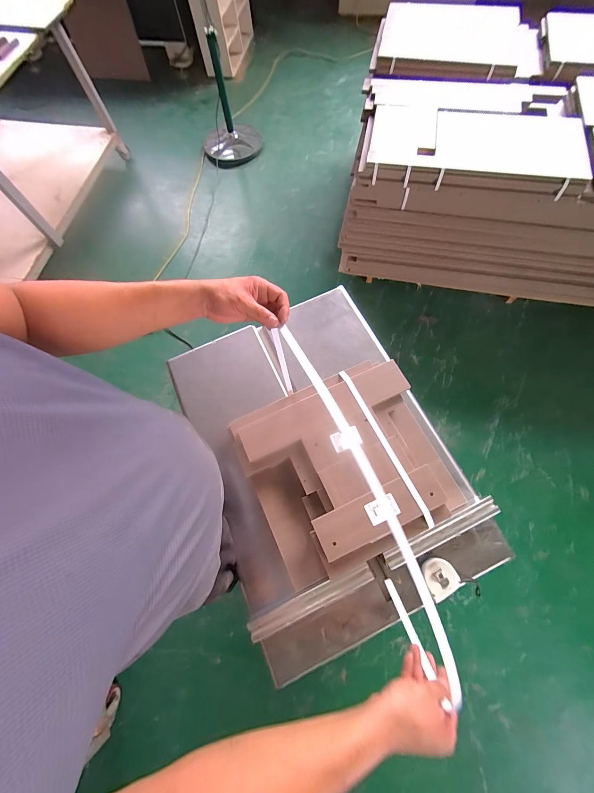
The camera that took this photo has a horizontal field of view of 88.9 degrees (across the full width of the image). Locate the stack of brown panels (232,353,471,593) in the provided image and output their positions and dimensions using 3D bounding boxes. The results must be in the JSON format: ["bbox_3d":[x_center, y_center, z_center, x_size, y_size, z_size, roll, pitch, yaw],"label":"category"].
[{"bbox_3d":[0.106,0.148,0.672,0.406,0.082,0.373,-22,69,-7],"label":"stack of brown panels"}]

